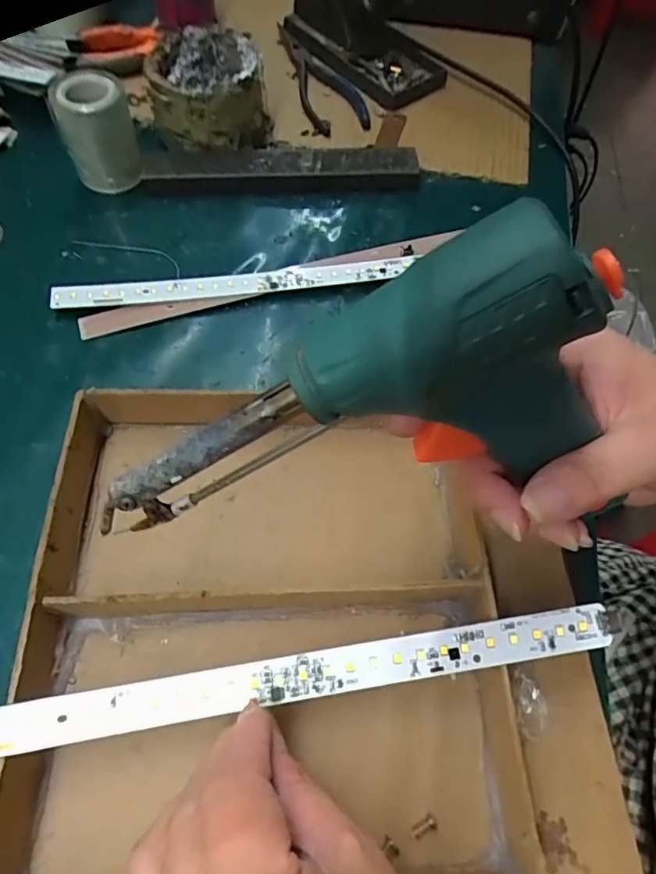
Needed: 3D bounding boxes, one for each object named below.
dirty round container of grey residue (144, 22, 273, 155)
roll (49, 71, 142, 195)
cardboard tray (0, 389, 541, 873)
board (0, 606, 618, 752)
[{"bbox_3d":[-0.093,-0.272,0.421,0.087,0.070,0.091,-7,61,-5],"label":"dirty round container of grey residue"},{"bbox_3d":[-0.166,-0.219,0.396,0.050,0.064,0.055,-20,63,-12],"label":"roll"},{"bbox_3d":[-0.027,0.079,0.253,0.206,0.037,0.214,-1,60,-1],"label":"cardboard tray"},{"bbox_3d":[-0.021,0.099,0.221,0.281,0.010,0.016,-8,61,-6],"label":"board"}]

